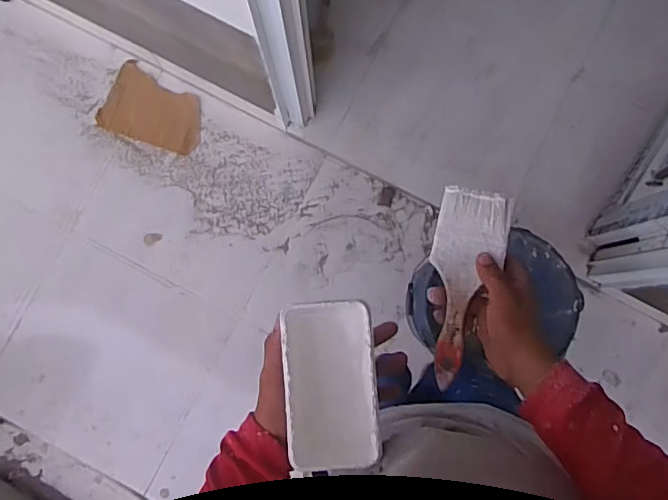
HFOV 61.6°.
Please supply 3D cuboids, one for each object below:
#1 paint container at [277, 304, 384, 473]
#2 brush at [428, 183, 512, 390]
[{"bbox_3d":[-0.001,0.118,0.509,0.075,0.061,0.140,-5,91,3],"label":"paint container"},{"bbox_3d":[0.137,0.037,0.588,0.073,0.016,0.205,10,81,2],"label":"brush"}]

